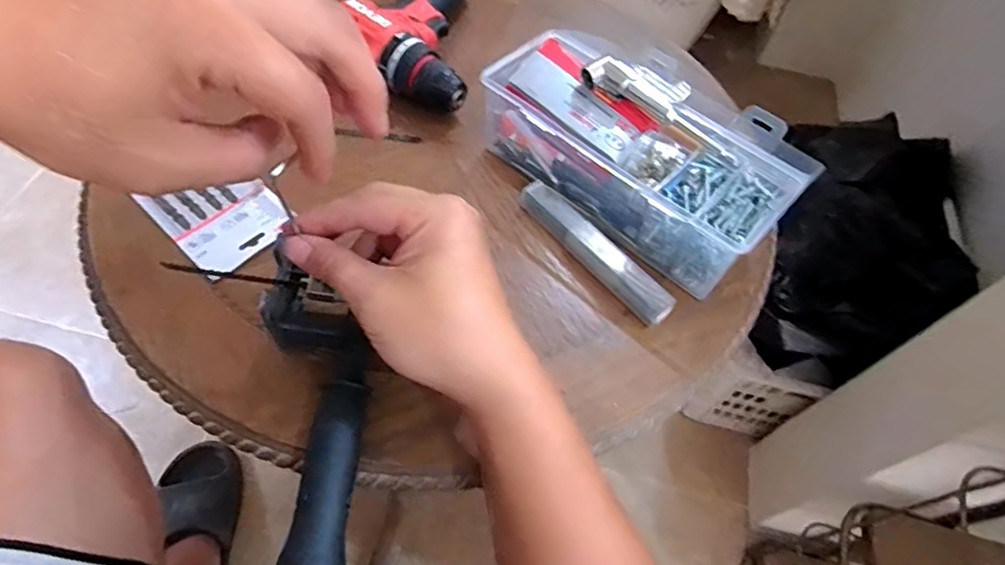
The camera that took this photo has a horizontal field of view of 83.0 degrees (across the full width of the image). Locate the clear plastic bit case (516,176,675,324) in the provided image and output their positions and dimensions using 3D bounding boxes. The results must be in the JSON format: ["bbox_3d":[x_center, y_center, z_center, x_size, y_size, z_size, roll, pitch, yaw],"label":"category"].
[{"bbox_3d":[0.070,-0.026,0.438,0.023,0.020,0.147,-34,66,-23],"label":"clear plastic bit case"}]

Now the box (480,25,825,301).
[{"bbox_3d":[0.104,-0.107,0.451,0.236,0.084,0.105,41,64,20],"label":"box"}]

